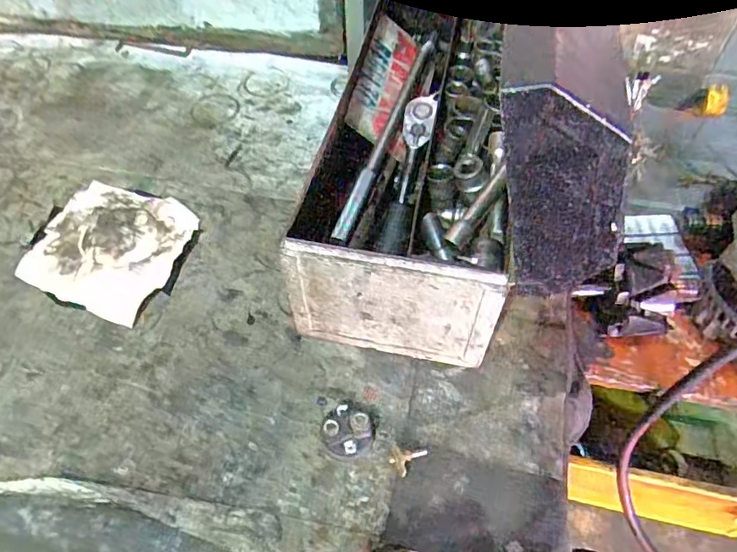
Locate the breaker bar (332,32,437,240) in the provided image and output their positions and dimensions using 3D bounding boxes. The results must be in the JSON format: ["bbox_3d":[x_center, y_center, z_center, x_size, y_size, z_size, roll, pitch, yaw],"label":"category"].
[{"bbox_3d":[0.027,-0.172,0.606,0.014,0.023,0.342,15,56,12],"label":"breaker bar"}]

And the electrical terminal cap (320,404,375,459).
[{"bbox_3d":[-0.018,0.134,0.474,0.044,0.027,0.044,0,54,0],"label":"electrical terminal cap"}]

